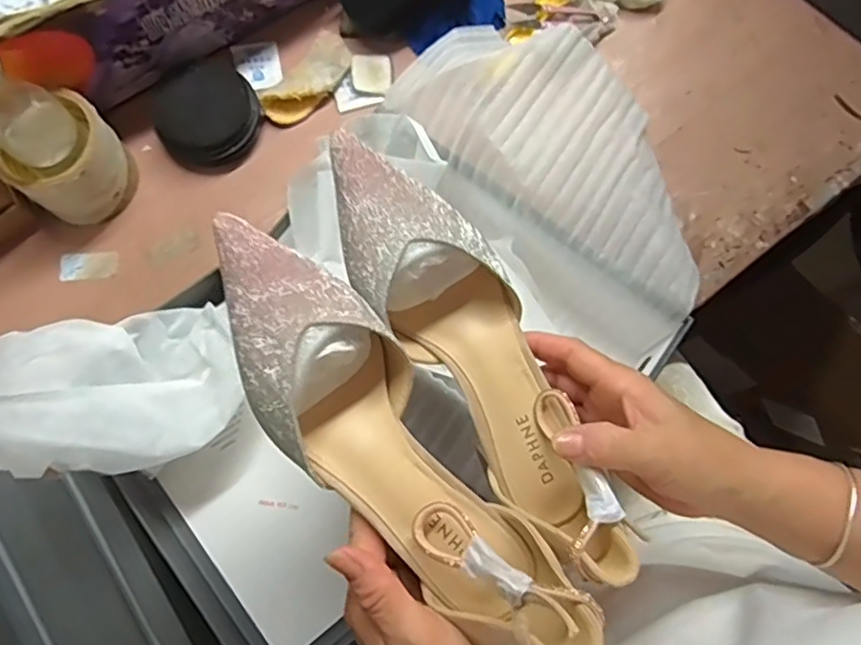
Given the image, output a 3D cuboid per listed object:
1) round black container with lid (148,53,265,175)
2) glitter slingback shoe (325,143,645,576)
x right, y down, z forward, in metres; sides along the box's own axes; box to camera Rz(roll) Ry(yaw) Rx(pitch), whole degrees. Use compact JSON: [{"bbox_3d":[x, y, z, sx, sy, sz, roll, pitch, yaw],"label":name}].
[{"bbox_3d":[-0.204,-0.192,0.586,0.091,0.042,0.091,0,77,-2],"label":"round black container with lid"},{"bbox_3d":[0.026,0.012,0.345,0.072,0.072,0.250,-32,88,-8],"label":"glitter slingback shoe"}]

